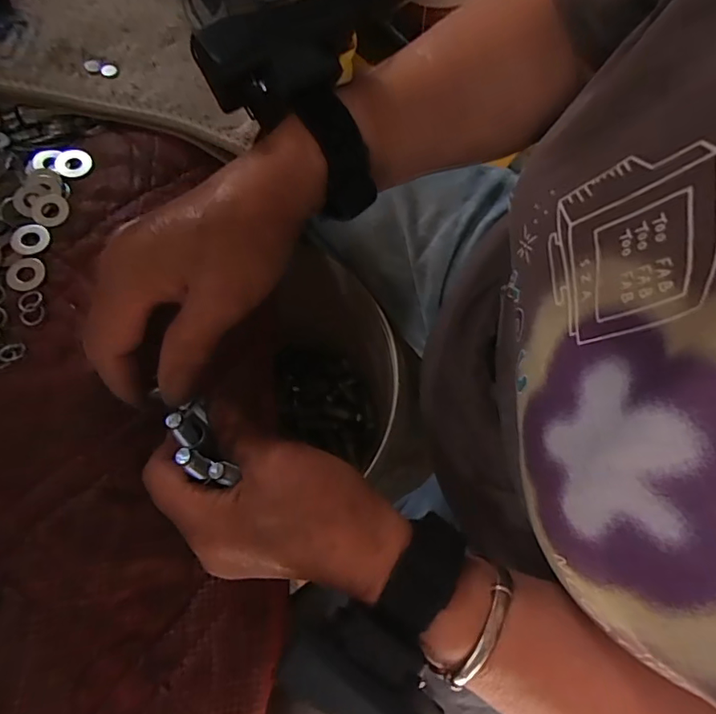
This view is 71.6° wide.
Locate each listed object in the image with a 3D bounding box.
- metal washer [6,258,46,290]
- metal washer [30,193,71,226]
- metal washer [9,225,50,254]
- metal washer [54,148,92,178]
[{"bbox_3d":[-0.196,-0.050,0.291,0.021,0.004,0.021,0,67,0],"label":"metal washer"},{"bbox_3d":[-0.191,-0.092,0.307,0.022,0.004,0.021,0,67,0],"label":"metal washer"},{"bbox_3d":[-0.199,-0.071,0.301,0.021,0.004,0.019,-25,70,-10],"label":"metal washer"},{"bbox_3d":[-0.184,-0.125,0.320,0.023,0.004,0.020,-5,80,-8],"label":"metal washer"}]

